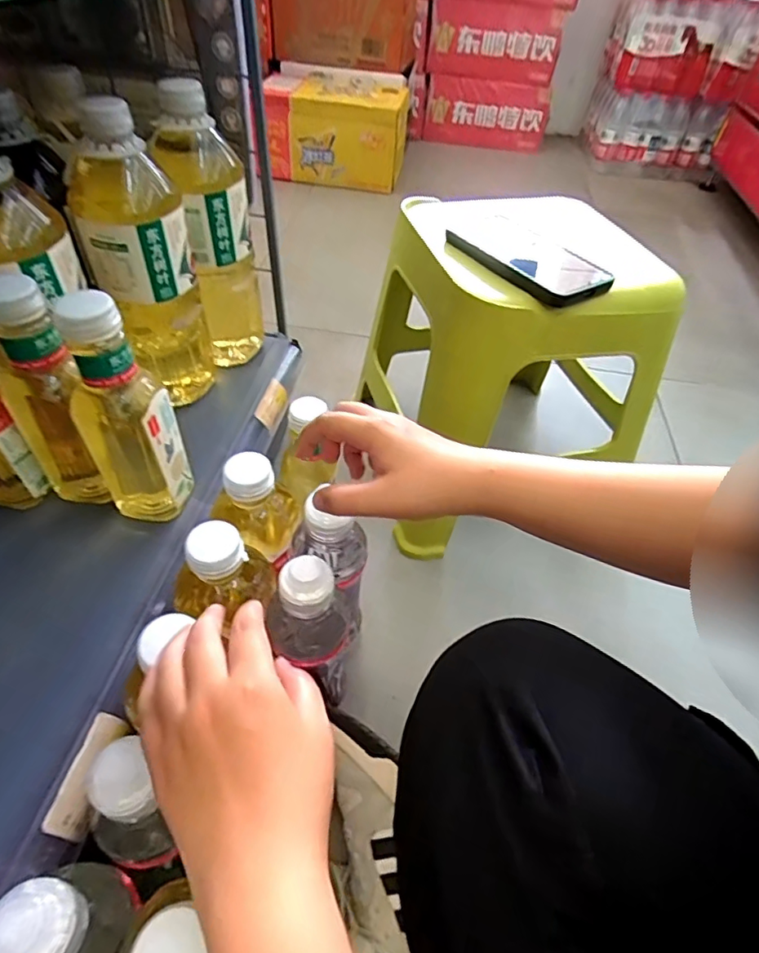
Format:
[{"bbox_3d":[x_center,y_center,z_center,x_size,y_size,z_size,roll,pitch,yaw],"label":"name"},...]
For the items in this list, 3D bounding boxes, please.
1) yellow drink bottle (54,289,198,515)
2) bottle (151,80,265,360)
[{"bbox_3d":[-0.204,-0.050,0.434,0.065,0.194,0.053,2,47,-4],"label":"yellow drink bottle"},{"bbox_3d":[-0.175,-0.245,0.575,0.085,0.276,0.085,-11,49,-15],"label":"bottle"}]

